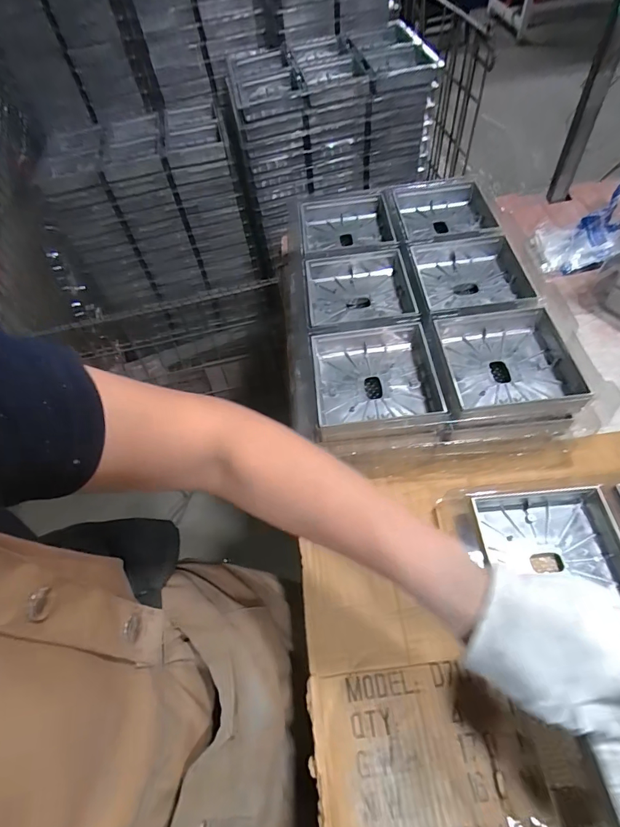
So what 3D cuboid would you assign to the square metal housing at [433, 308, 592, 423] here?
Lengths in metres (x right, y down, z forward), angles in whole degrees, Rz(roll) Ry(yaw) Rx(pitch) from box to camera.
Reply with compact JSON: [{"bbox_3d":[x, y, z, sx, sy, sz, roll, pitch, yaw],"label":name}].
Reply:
[{"bbox_3d":[0.223,-0.056,0.483,0.149,0.041,0.147,-5,56,4],"label":"square metal housing"}]

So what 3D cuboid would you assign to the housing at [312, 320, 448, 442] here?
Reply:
[{"bbox_3d":[0.079,-0.037,0.488,0.145,0.040,0.146,-7,56,2],"label":"housing"}]

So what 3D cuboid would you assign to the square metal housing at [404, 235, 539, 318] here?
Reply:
[{"bbox_3d":[0.223,-0.180,0.569,0.154,0.042,0.155,-9,56,1],"label":"square metal housing"}]

